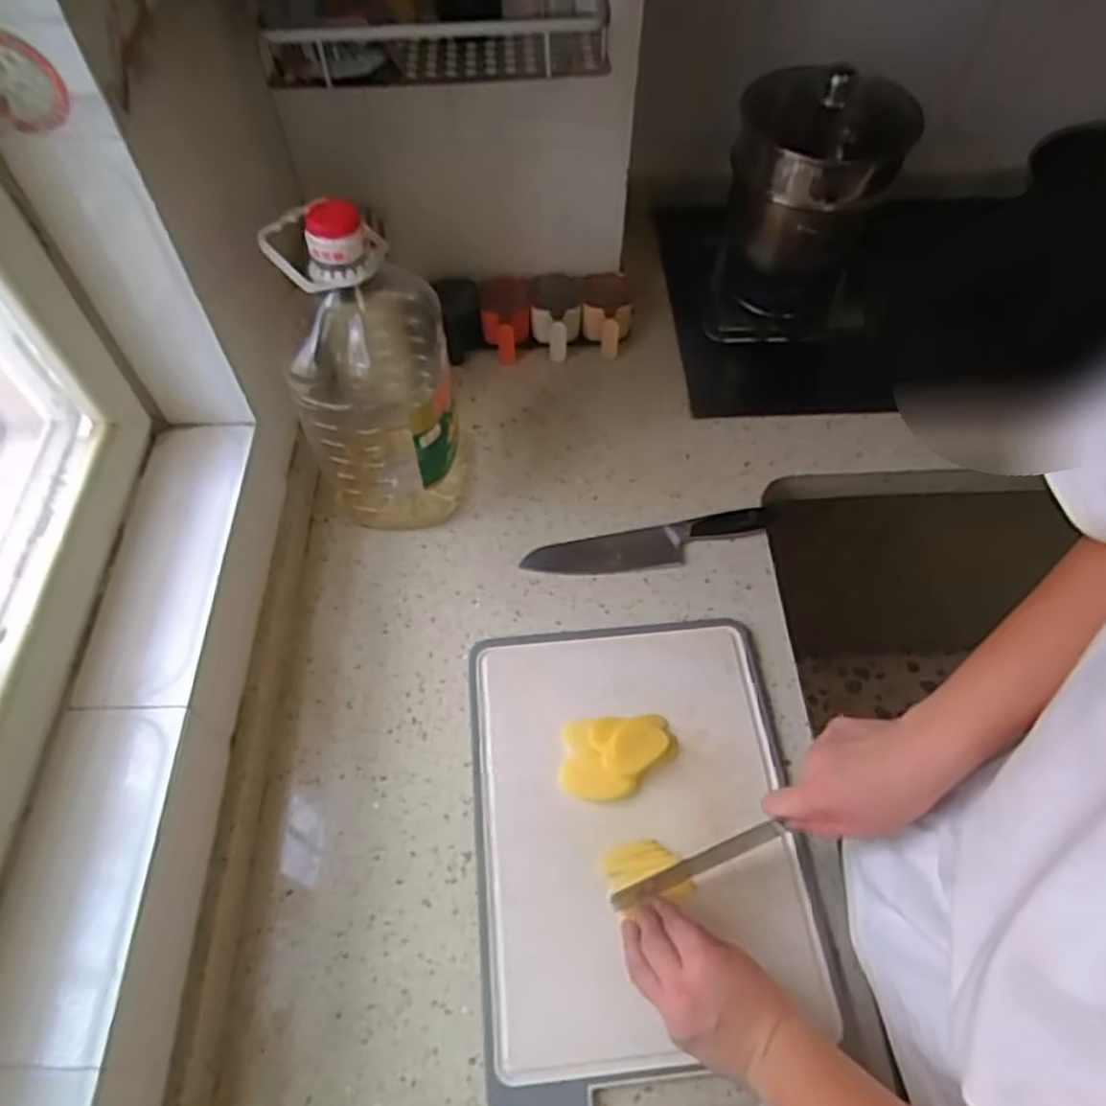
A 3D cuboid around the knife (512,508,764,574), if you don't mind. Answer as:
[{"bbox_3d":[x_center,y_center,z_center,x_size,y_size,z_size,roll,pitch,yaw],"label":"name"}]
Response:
[{"bbox_3d":[0.106,-0.011,0.822,0.273,0.019,0.051,-9,58,-5],"label":"knife"}]

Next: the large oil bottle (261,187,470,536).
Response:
[{"bbox_3d":[-0.174,-0.179,0.737,0.135,0.345,0.145,-2,57,0],"label":"large oil bottle"}]

